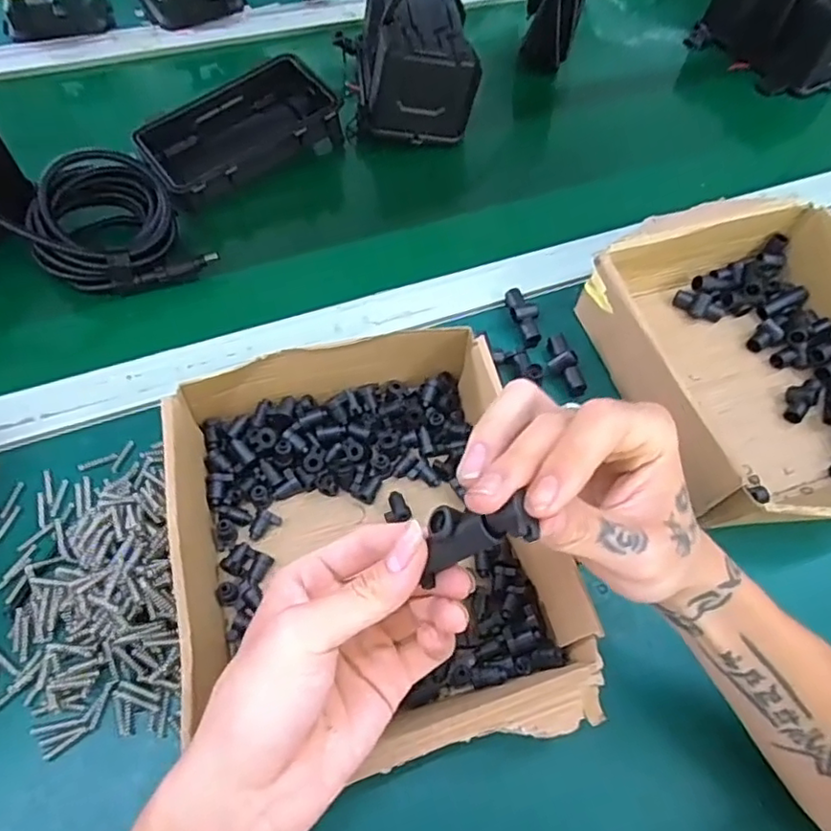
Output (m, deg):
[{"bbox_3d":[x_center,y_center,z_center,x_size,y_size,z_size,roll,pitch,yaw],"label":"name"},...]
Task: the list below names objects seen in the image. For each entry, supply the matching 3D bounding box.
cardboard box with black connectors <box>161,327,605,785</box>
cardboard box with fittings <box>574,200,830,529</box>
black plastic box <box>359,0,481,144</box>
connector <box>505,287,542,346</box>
[{"bbox_3d":[-0.030,0.070,0.360,0.199,0.066,0.246,-12,62,-10],"label":"cardboard box with black connectors"},{"bbox_3d":[0.260,-0.045,0.455,0.206,0.064,0.251,-14,62,-11],"label":"cardboard box with fittings"},{"bbox_3d":[0.001,-0.359,0.596,0.104,0.068,0.159,-1,62,-5],"label":"black plastic box"},{"bbox_3d":[0.087,-0.082,0.488,0.019,0.013,0.052,-16,63,-12],"label":"connector"}]

